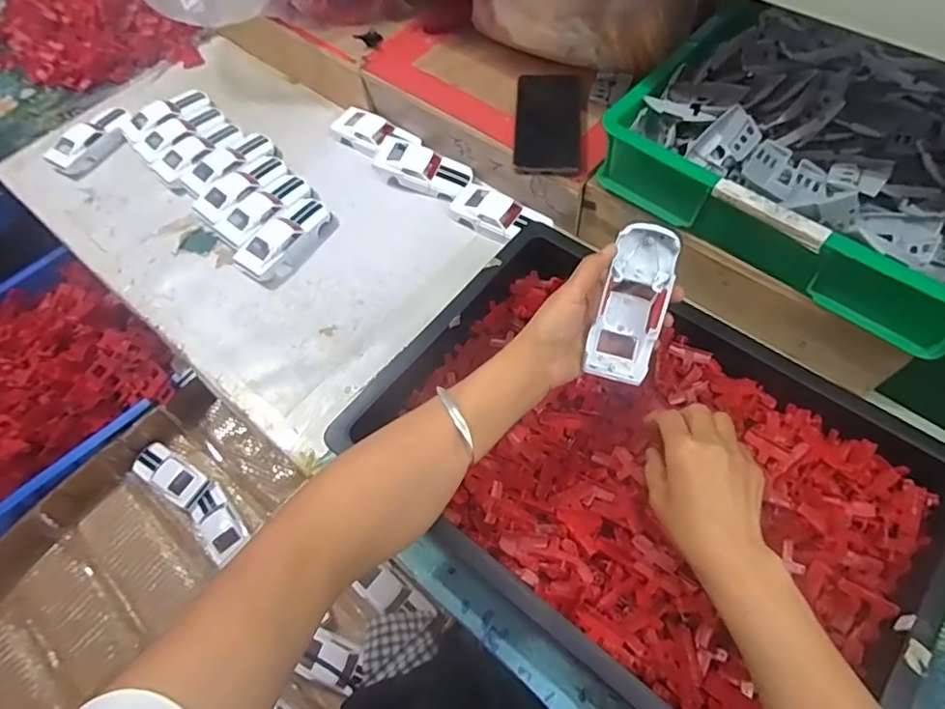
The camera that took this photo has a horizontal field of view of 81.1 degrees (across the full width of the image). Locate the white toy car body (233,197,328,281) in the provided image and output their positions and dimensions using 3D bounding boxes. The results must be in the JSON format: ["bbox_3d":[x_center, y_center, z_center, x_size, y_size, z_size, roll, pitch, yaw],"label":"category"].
[{"bbox_3d":[-0.235,-0.147,0.695,0.055,0.026,0.131,31,67,19],"label":"white toy car body"}]

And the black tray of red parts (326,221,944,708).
[{"bbox_3d":[0.146,0.099,0.496,0.449,0.089,0.327,33,67,20],"label":"black tray of red parts"}]

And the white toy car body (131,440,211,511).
[{"bbox_3d":[-0.440,0.174,0.801,0.130,0.030,0.049,28,66,18],"label":"white toy car body"}]

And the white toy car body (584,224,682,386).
[{"bbox_3d":[0.136,-0.043,0.469,0.051,0.026,0.129,14,99,11],"label":"white toy car body"}]

